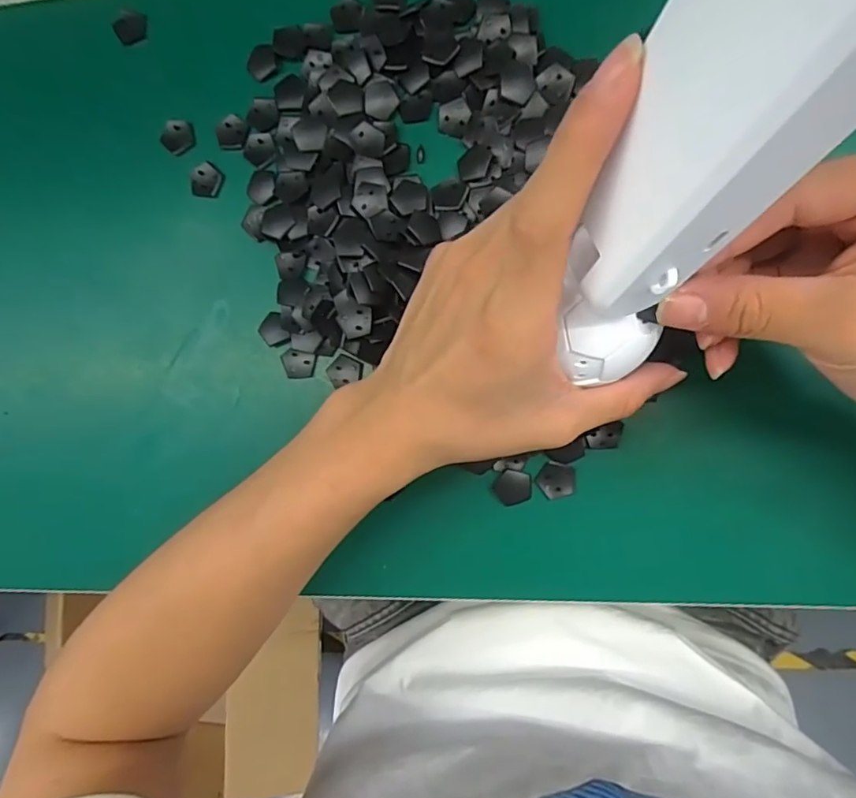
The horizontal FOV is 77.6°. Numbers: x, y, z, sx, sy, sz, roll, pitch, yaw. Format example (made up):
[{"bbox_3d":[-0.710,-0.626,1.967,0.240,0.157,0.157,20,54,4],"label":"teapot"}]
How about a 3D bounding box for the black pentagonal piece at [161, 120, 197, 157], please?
[{"bbox_3d":[-0.140,-0.147,0.298,0.016,0.005,0.018,45,94,5],"label":"black pentagonal piece"}]

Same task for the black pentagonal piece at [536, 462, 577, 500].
[{"bbox_3d":[0.066,0.042,0.271,0.019,0.004,0.018,0,90,6],"label":"black pentagonal piece"}]

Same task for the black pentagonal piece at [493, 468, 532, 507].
[{"bbox_3d":[0.044,0.046,0.274,0.019,0.004,0.018,-35,86,5],"label":"black pentagonal piece"}]

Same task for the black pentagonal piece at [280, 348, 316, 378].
[{"bbox_3d":[-0.072,-0.019,0.289,0.019,0.004,0.015,9,91,6],"label":"black pentagonal piece"}]

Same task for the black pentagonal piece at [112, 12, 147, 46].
[{"bbox_3d":[-0.169,-0.212,0.304,0.020,0.004,0.016,-16,88,6],"label":"black pentagonal piece"}]

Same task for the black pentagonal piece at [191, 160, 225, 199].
[{"bbox_3d":[-0.123,-0.122,0.296,0.017,0.004,0.019,25,92,6],"label":"black pentagonal piece"}]

